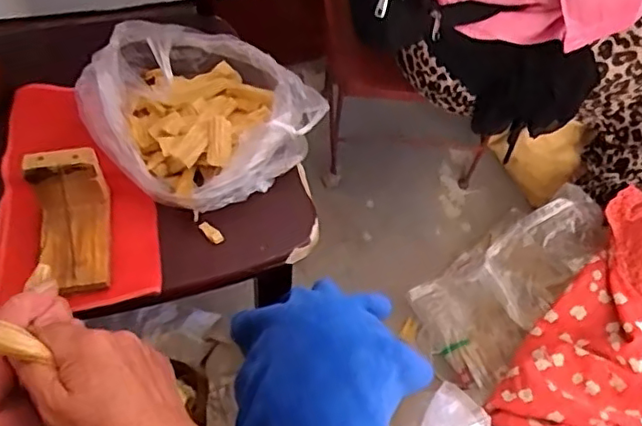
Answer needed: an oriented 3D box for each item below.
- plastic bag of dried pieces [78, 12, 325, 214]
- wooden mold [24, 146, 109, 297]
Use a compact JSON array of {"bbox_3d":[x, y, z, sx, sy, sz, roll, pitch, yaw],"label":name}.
[{"bbox_3d":[-0.133,-0.117,0.645,0.216,0.071,0.226,-36,66,-22],"label":"plastic bag of dried pieces"},{"bbox_3d":[-0.230,0.008,0.546,0.070,0.071,0.111,-13,60,-10],"label":"wooden mold"}]

